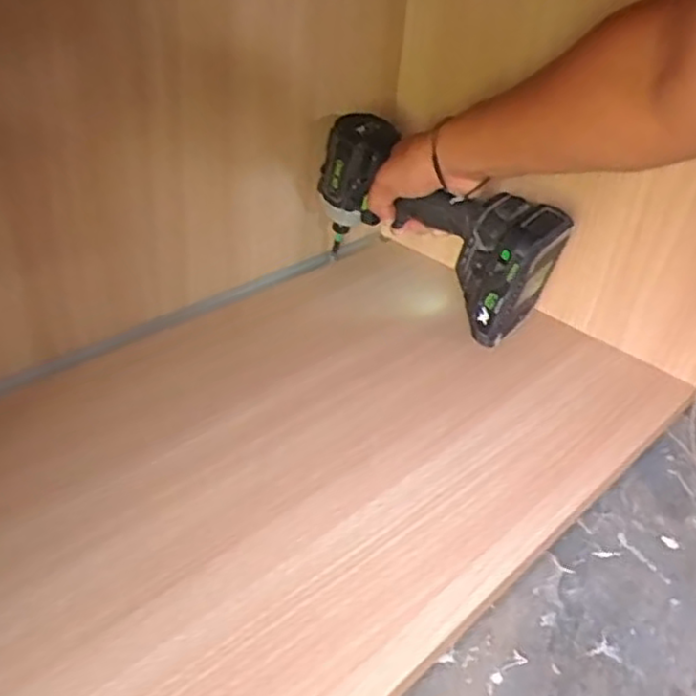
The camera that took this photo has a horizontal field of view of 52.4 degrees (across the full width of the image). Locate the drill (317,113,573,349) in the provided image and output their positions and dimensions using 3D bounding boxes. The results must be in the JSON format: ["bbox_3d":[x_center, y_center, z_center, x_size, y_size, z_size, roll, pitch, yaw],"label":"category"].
[{"bbox_3d":[0.075,-0.106,0.650,0.231,0.132,0.075,39,47,24],"label":"drill"}]

